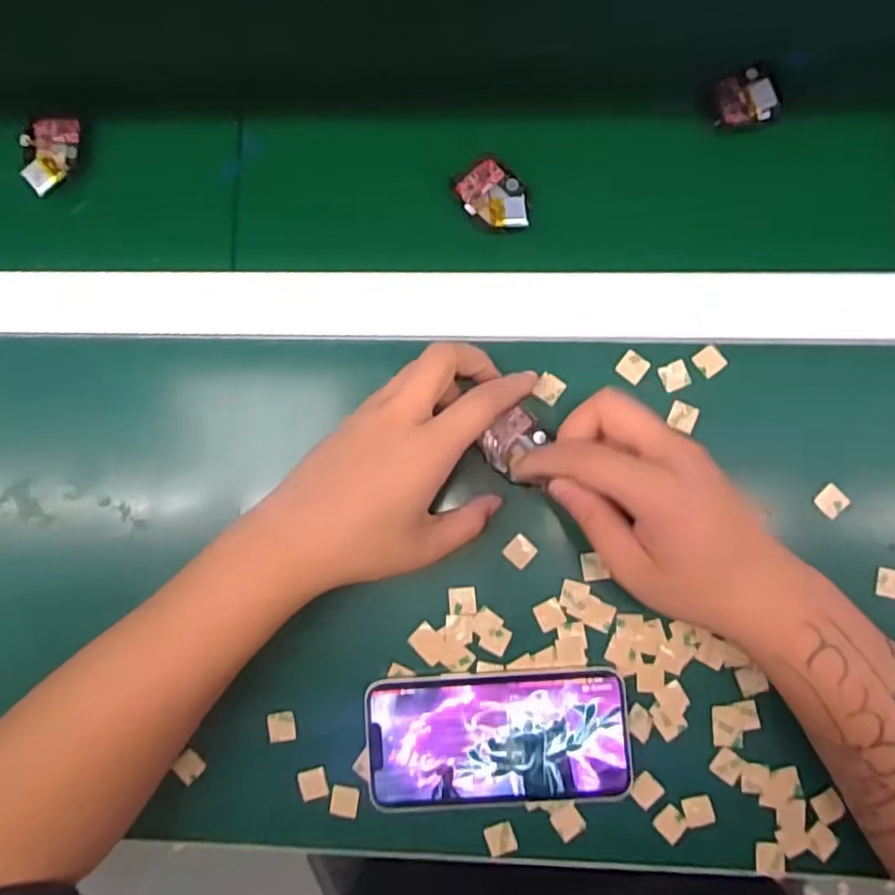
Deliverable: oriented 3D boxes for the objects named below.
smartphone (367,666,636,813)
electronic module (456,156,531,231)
[{"bbox_3d":[0.029,0.165,0.366,0.145,0.009,0.073,-4,84,3],"label":"smartphone"},{"bbox_3d":[0.029,-0.151,0.391,0.052,0.014,0.037,44,88,6],"label":"electronic module"}]

